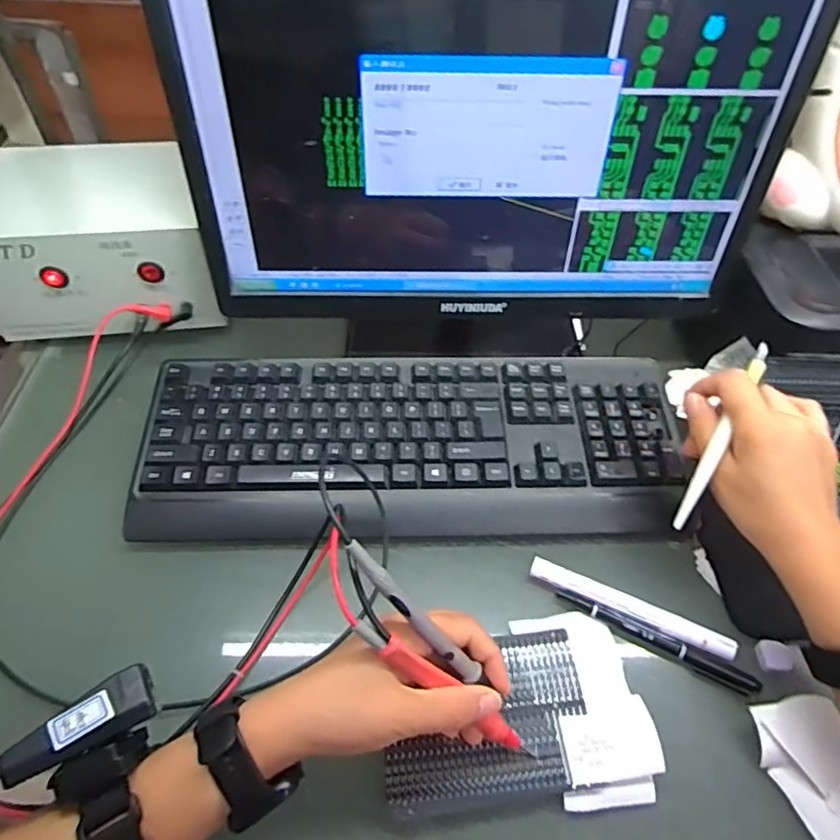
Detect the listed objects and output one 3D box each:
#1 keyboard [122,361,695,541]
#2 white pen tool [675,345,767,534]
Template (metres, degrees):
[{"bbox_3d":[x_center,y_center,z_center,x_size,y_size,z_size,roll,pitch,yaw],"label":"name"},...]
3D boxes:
[{"bbox_3d":[-0.002,0.020,0.478,0.429,0.041,0.154,-1,52,-3],"label":"keyboard"},{"bbox_3d":[0.200,0.007,0.382,0.010,0.008,0.152,29,71,19],"label":"white pen tool"}]

